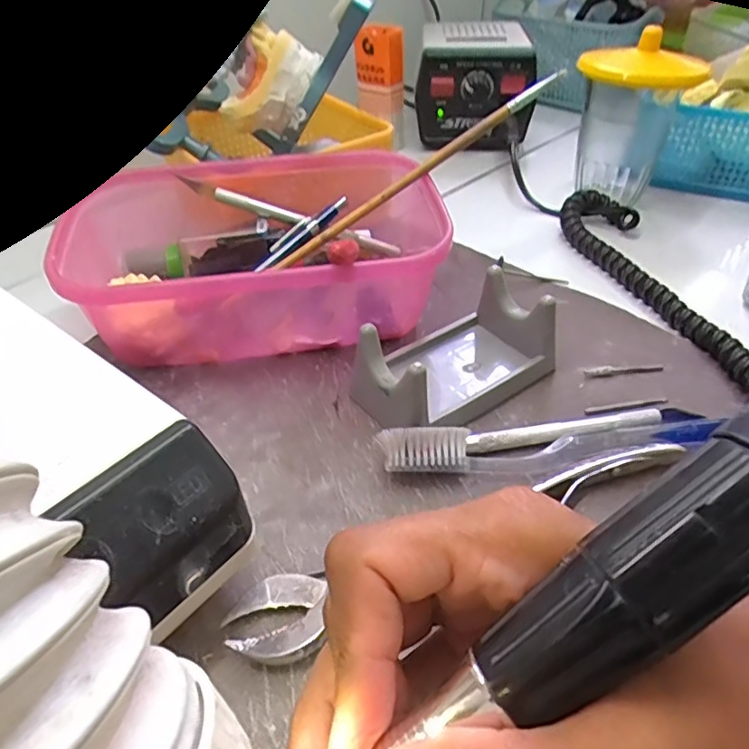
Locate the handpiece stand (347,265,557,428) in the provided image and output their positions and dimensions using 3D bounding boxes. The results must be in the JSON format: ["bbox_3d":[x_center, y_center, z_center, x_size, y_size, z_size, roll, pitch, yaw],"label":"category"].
[{"bbox_3d":[0.036,-0.012,0.290,0.097,0.040,0.059,-27,48,-26],"label":"handpiece stand"}]

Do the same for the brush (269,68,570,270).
[{"bbox_3d":[0.026,-0.113,0.326,0.186,0.009,0.013,-36,49,-7],"label":"brush"}]

